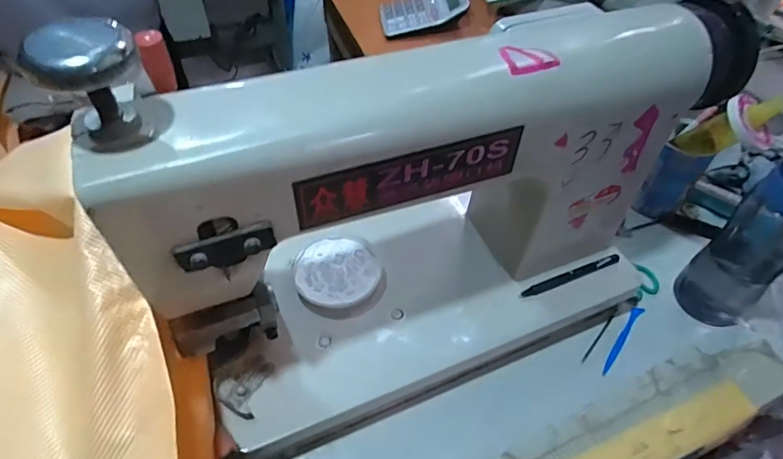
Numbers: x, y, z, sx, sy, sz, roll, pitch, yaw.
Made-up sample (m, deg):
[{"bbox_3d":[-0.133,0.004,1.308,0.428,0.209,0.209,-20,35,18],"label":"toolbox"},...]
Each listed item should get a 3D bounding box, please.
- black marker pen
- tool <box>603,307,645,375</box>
[{"bbox_3d":[0.190,0.049,0.503,0.123,0.006,0.010,-18,52,-17],"label":"black marker pen"},{"bbox_3d":[0.253,0.118,0.521,0.011,0.004,0.105,34,56,24],"label":"tool"}]

